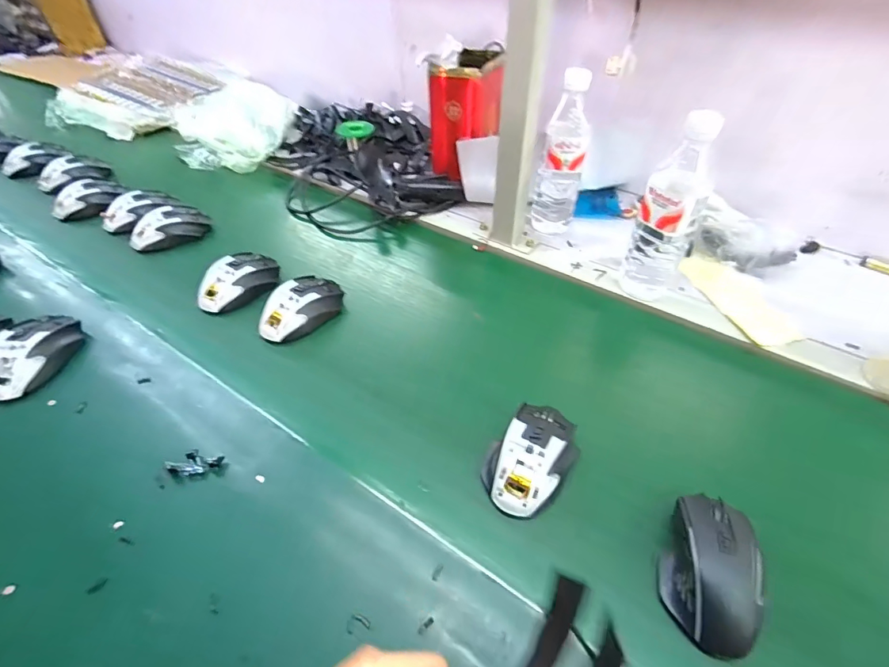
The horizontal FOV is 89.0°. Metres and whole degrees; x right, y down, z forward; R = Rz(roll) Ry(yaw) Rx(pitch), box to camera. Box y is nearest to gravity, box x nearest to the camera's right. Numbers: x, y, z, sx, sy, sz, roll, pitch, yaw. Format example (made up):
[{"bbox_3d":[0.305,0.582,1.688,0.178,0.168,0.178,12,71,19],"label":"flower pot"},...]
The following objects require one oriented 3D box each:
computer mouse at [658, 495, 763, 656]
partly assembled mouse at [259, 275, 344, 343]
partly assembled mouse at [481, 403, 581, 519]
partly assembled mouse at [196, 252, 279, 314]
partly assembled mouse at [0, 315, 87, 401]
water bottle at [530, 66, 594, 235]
[{"bbox_3d":[0.214,0.185,0.361,0.072,0.038,0.115,11,47,11],"label":"computer mouse"},{"bbox_3d":[-0.185,-0.036,0.581,0.066,0.038,0.117,31,53,27],"label":"partly assembled mouse"},{"bbox_3d":[0.085,0.115,0.429,0.069,0.035,0.109,25,51,23],"label":"partly assembled mouse"},{"bbox_3d":[-0.281,-0.076,0.616,0.070,0.037,0.115,25,51,23],"label":"partly assembled mouse"},{"bbox_3d":[-0.470,0.021,0.515,0.068,0.034,0.113,2,46,2],"label":"partly assembled mouse"},{"bbox_3d":[0.171,-0.247,0.653,0.062,0.220,0.061,12,47,12],"label":"water bottle"}]

